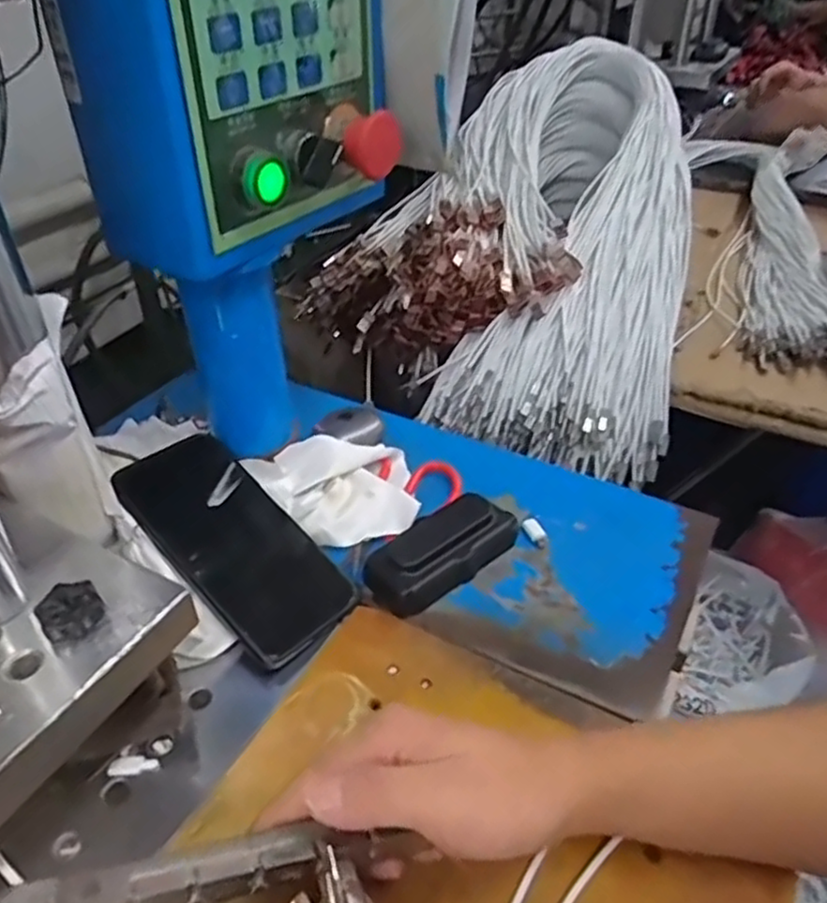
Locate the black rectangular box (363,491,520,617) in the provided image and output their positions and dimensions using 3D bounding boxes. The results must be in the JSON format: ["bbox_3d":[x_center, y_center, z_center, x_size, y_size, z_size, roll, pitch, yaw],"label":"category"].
[{"bbox_3d":[0.021,0.063,0.479,0.106,0.028,0.050,-30,49,-32],"label":"black rectangular box"}]

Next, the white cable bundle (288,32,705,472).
[{"bbox_3d":[0.128,-0.257,0.822,0.382,0.246,0.452,15,40,19],"label":"white cable bundle"}]

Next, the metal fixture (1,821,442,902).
[{"bbox_3d":[-0.072,0.162,0.277,0.155,0.016,0.017,0,39,-21],"label":"metal fixture"}]

